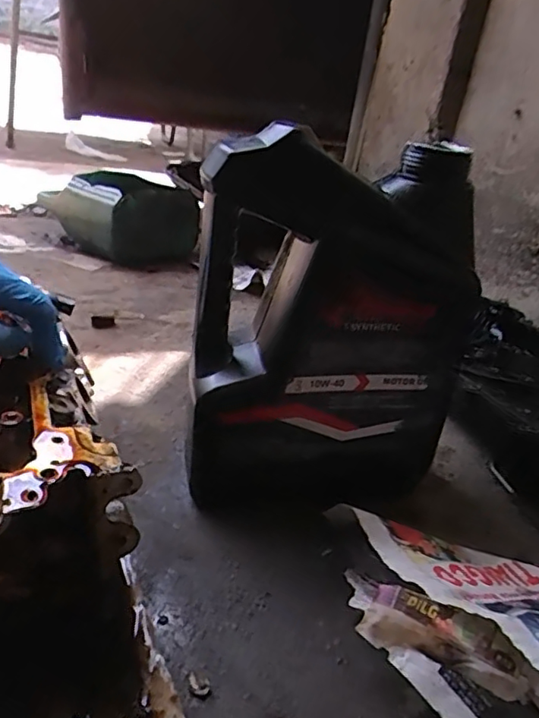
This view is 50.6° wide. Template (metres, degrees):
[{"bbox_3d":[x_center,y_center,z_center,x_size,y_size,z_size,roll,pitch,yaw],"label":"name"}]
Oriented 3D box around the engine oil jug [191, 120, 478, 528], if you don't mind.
[{"bbox_3d":[0.037,-0.016,0.446,0.186,0.276,0.115,-3,28,-21],"label":"engine oil jug"}]

